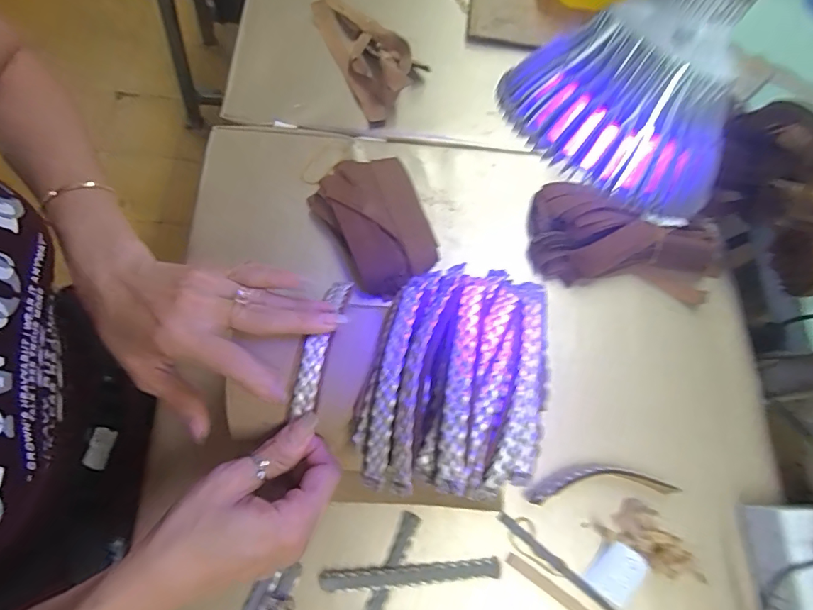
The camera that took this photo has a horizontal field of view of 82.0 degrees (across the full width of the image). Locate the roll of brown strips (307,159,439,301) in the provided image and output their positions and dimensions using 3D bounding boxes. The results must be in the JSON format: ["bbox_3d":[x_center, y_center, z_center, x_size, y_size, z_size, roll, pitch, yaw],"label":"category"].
[{"bbox_3d":[-0.023,-0.081,0.439,0.099,0.026,0.133,-31,77,-15],"label":"roll of brown strips"}]

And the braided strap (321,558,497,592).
[{"bbox_3d":[0.005,0.201,0.348,0.133,0.009,0.014,0,71,-6],"label":"braided strap"}]

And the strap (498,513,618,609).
[{"bbox_3d":[0.128,0.210,0.364,0.133,0.004,0.008,38,71,7],"label":"strap"}]

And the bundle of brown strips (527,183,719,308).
[{"bbox_3d":[0.213,-0.061,0.441,0.188,0.040,0.101,18,69,0],"label":"bundle of brown strips"}]

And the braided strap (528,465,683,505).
[{"bbox_3d":[0.159,0.145,0.385,0.122,0.023,0.026,-2,71,-7],"label":"braided strap"}]

